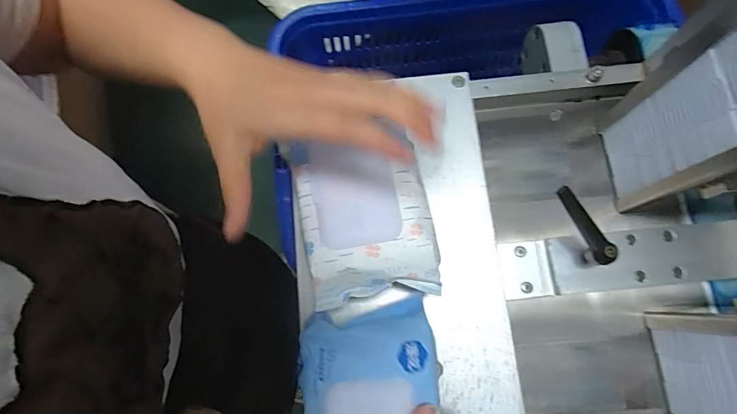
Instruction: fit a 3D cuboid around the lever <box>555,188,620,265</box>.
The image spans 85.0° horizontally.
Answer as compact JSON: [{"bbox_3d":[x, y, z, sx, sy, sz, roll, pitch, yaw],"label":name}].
[{"bbox_3d":[0.174,0.016,0.327,0.012,0.033,0.074,-33,97,-6],"label":"lever"}]

